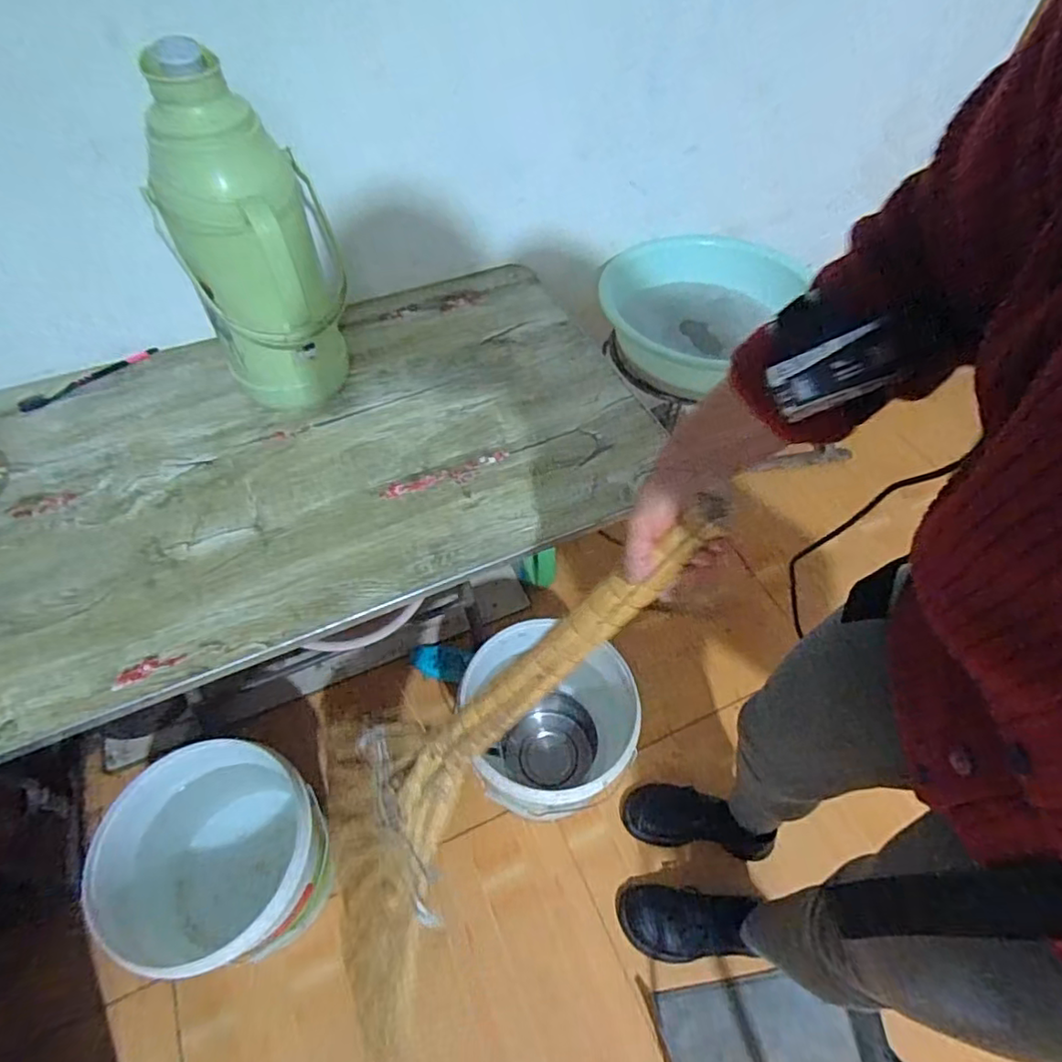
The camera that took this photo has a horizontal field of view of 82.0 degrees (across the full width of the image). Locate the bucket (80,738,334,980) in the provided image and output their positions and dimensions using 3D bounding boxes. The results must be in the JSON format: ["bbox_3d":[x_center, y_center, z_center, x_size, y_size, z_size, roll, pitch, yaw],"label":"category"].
[{"bbox_3d":[-0.427,0.456,0.866,0.268,0.232,0.266,-1,57,-3],"label":"bucket"}]

